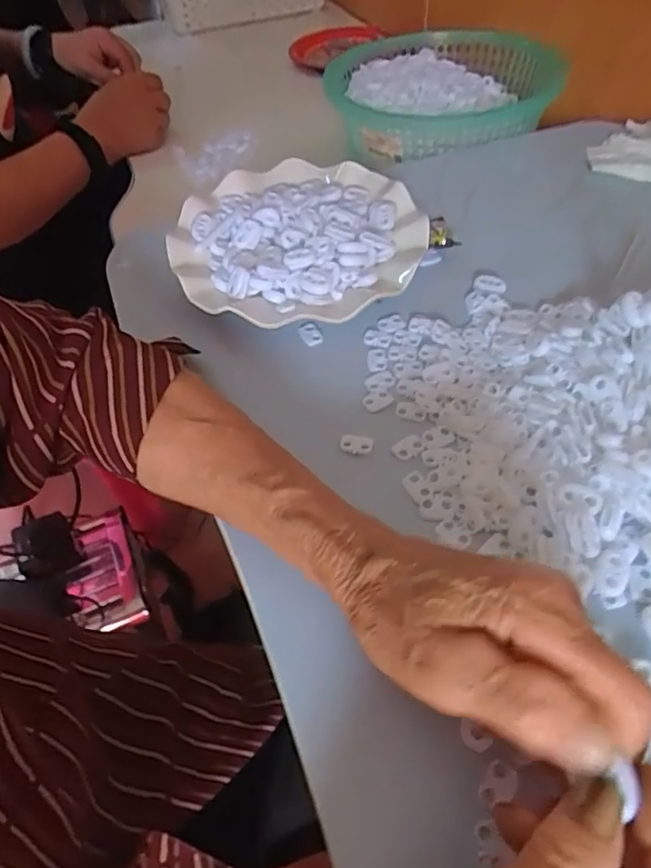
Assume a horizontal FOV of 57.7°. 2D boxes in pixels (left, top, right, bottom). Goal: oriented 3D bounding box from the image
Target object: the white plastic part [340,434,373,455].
[{"bbox_3d":[0.018,0.006,0.336,0.018,0.006,0.010,11,53,14],"label":"white plastic part"}]

